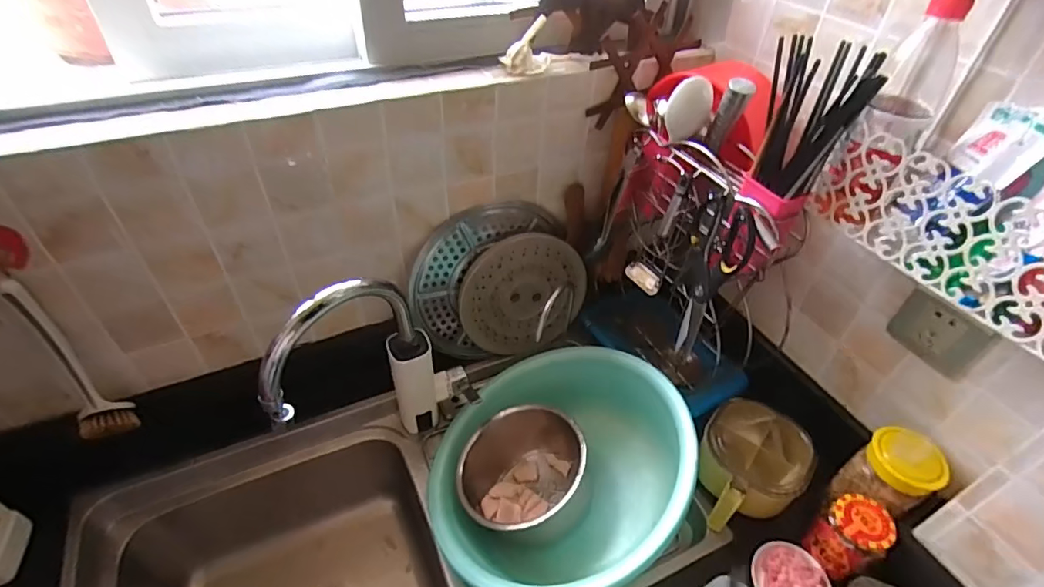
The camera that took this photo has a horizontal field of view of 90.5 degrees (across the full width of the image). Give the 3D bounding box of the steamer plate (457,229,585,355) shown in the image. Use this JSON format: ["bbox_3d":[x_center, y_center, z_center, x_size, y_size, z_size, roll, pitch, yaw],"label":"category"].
[{"bbox_3d":[0.000,0.004,0.867,0.216,0.202,0.026,-43,34,7],"label":"steamer plate"}]

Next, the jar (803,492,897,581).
[{"bbox_3d":[0.411,0.305,0.649,0.065,0.089,0.067,2,42,-2],"label":"jar"}]

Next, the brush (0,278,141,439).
[{"bbox_3d":[-0.538,0.088,0.608,0.037,0.247,0.054,26,46,22],"label":"brush"}]

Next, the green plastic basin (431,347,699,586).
[{"bbox_3d":[0.070,0.270,0.770,0.382,0.155,0.382,-10,41,23],"label":"green plastic basin"}]

